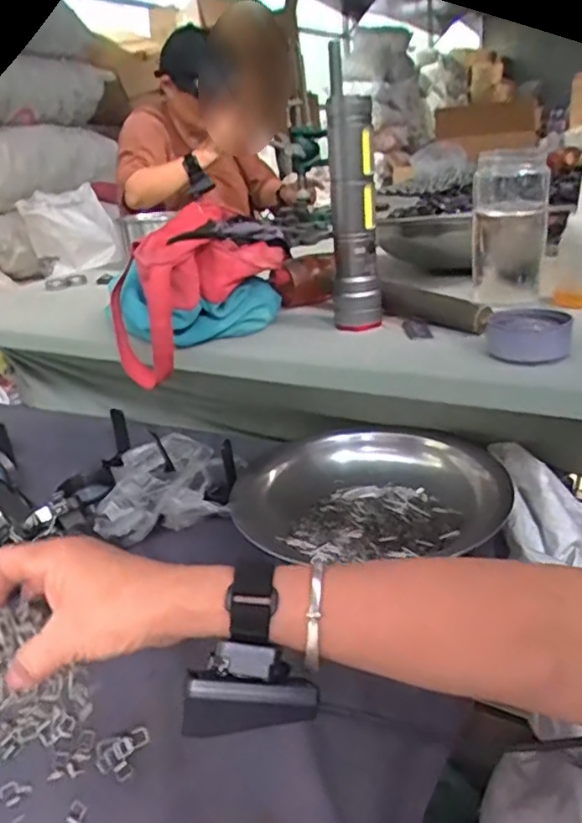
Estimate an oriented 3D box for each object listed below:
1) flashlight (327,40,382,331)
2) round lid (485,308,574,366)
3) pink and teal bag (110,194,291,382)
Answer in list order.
[{"bbox_3d":[0.060,-0.205,0.617,0.048,0.249,0.038,-4,24,5],"label":"flashlight"},{"bbox_3d":[0.202,-0.067,0.540,0.068,0.029,0.074,3,25,20],"label":"round lid"},{"bbox_3d":[-0.093,-0.127,0.668,0.172,0.139,0.132,-21,28,-30],"label":"pink and teal bag"}]

